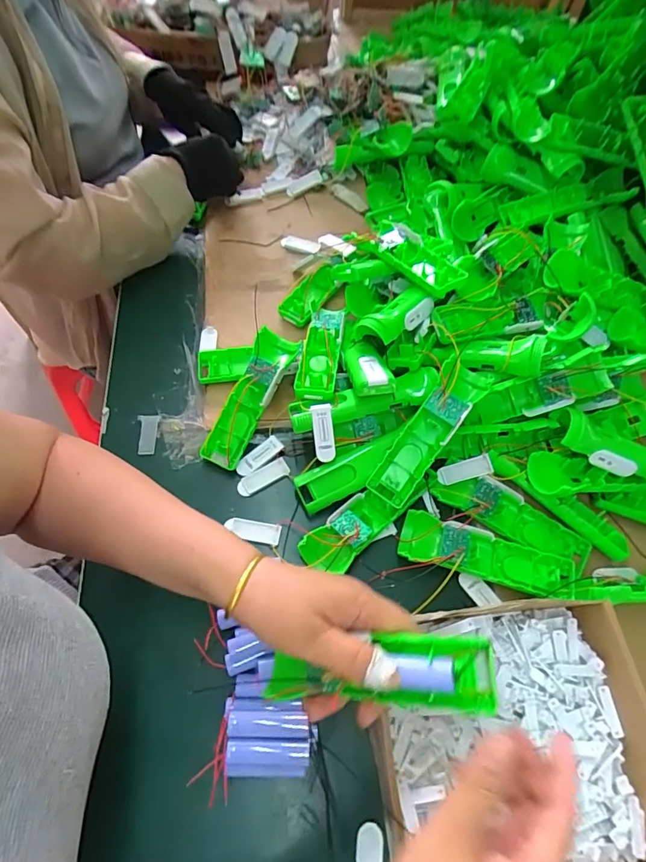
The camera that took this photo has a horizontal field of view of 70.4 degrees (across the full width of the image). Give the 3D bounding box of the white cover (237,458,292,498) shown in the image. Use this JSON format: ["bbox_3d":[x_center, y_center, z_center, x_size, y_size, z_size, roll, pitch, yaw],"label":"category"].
[{"bbox_3d":[-0.064,0.049,0.492,0.058,0.004,0.019,-29,66,-16],"label":"white cover"}]

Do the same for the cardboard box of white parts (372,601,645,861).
[{"bbox_3d":[0.153,0.250,0.363,0.219,0.067,0.189,-7,61,-5],"label":"cardboard box of white parts"}]

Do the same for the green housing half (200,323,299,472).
[{"bbox_3d":[-0.082,-0.037,0.507,0.047,0.038,0.159,24,78,9],"label":"green housing half"}]

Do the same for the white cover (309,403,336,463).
[{"bbox_3d":[0.001,0.003,0.469,0.021,0.010,0.058,-7,93,-7],"label":"white cover"}]

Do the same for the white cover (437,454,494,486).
[{"bbox_3d":[0.150,0.042,0.485,0.056,0.011,0.019,-20,61,21],"label":"white cover"}]

